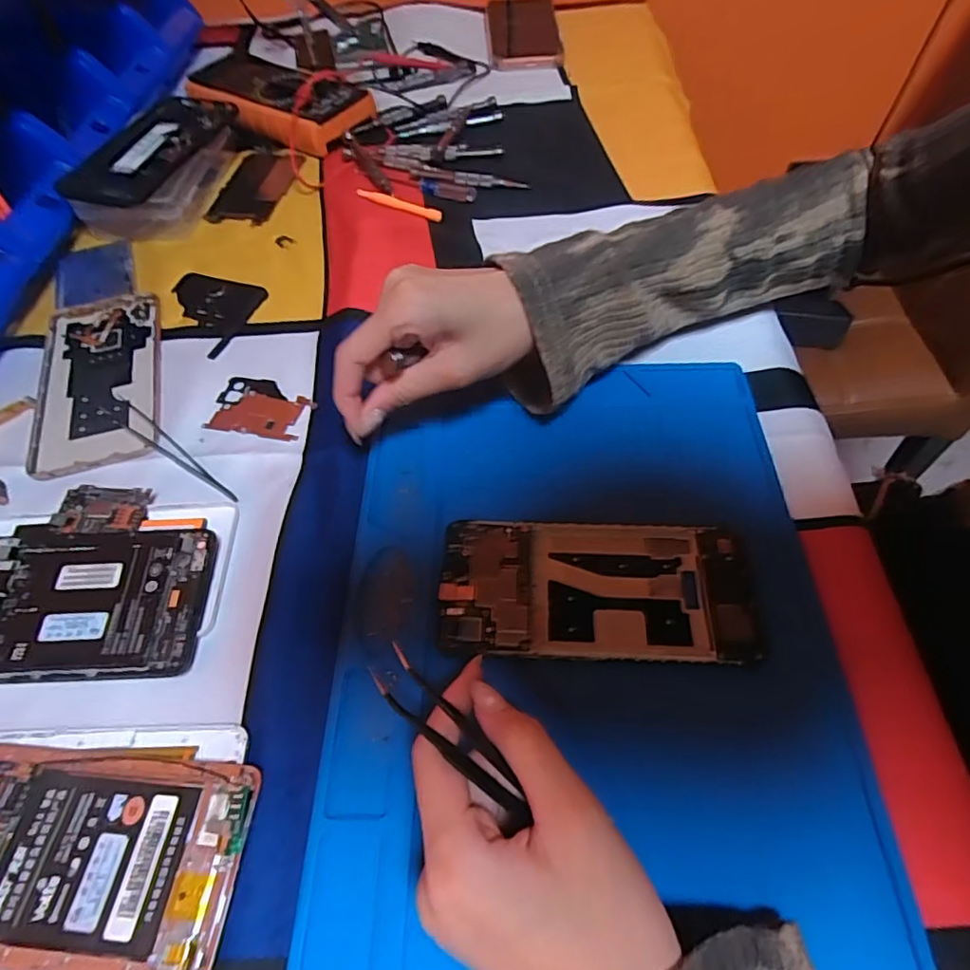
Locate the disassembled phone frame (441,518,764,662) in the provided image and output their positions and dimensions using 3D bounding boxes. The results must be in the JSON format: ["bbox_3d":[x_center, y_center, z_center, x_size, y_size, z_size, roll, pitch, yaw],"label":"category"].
[{"bbox_3d":[0.055,0.050,0.277,0.151,0.010,0.070,2,58,3],"label":"disassembled phone frame"}]

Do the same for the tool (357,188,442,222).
[{"bbox_3d":[-0.073,-0.236,0.467,0.086,0.006,0.011,28,63,18],"label":"tool"}]

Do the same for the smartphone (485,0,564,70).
[{"bbox_3d":[0.046,-0.517,0.639,0.086,0.015,0.169,-2,57,1],"label":"smartphone"}]

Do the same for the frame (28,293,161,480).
[{"bbox_3d":[-0.256,-0.073,0.371,0.076,0.007,0.154,-17,58,-9],"label":"frame"}]

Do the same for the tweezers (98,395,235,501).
[{"bbox_3d":[-0.194,-0.024,0.336,0.126,0.005,0.014,33,64,21],"label":"tweezers"}]

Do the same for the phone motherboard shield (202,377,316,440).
[{"bbox_3d":[-0.141,-0.049,0.355,0.062,0.004,0.043,10,58,8],"label":"phone motherboard shield"}]

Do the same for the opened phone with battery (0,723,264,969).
[{"bbox_3d":[-0.169,0.139,0.225,0.149,0.012,0.084,3,58,4],"label":"opened phone with battery"}]

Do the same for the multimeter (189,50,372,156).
[{"bbox_3d":[-0.196,-0.371,0.538,0.174,0.039,0.079,25,62,17],"label":"multimeter"}]

